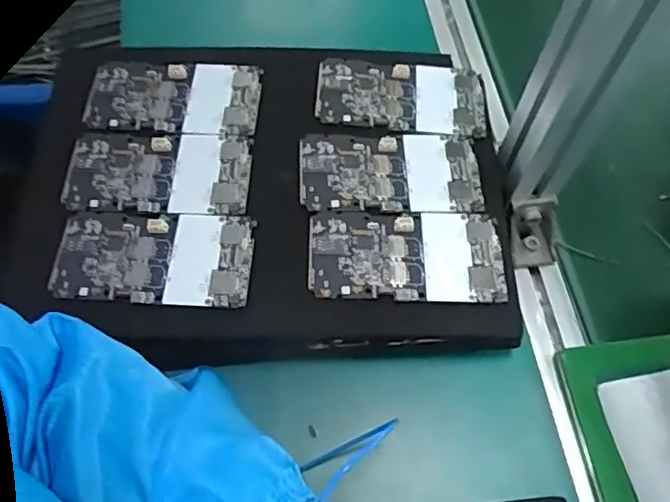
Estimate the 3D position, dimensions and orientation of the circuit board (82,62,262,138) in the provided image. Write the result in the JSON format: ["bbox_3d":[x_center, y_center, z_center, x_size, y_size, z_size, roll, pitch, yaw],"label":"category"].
[{"bbox_3d":[-0.124,-0.118,0.454,0.126,0.010,0.066,4,64,2],"label":"circuit board"}]

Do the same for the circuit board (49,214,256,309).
[{"bbox_3d":[-0.121,0.005,0.397,0.130,0.009,0.064,2,64,1],"label":"circuit board"}]

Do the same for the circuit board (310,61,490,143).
[{"bbox_3d":[0.052,-0.122,0.462,0.130,0.009,0.066,4,64,1],"label":"circuit board"}]

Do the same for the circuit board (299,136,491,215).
[{"bbox_3d":[0.040,-0.058,0.431,0.127,0.005,0.067,-1,64,-1],"label":"circuit board"}]

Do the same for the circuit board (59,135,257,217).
[{"bbox_3d":[-0.127,-0.056,0.427,0.130,0.009,0.067,1,64,0],"label":"circuit board"}]

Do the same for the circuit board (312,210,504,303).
[{"bbox_3d":[0.048,0.003,0.401,0.129,0.006,0.067,-2,64,-2],"label":"circuit board"}]

